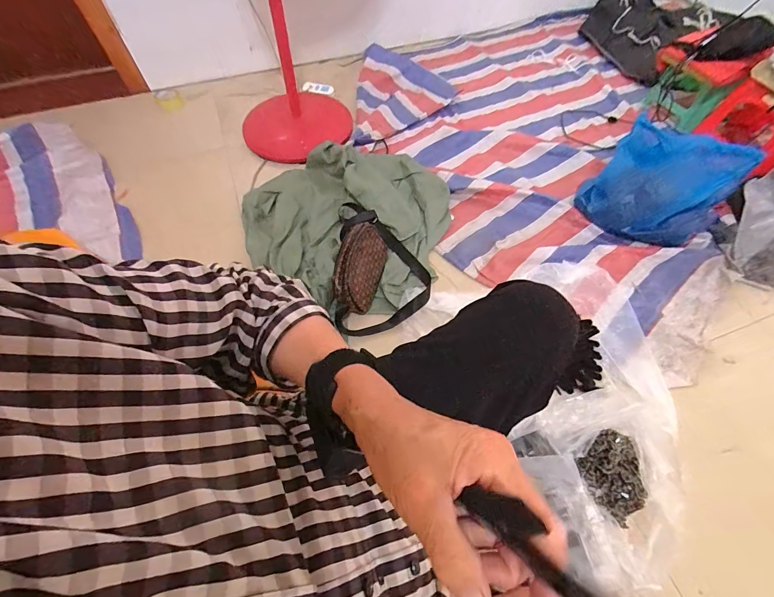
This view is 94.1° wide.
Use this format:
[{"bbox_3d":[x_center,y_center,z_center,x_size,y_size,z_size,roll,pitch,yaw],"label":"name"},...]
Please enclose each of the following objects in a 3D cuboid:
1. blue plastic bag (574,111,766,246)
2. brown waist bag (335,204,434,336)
[{"bbox_3d":[0.749,-0.311,0.995,0.272,0.245,0.313,-35,65,-20],"label":"blue plastic bag"},{"bbox_3d":[-0.009,-0.079,0.924,0.245,0.169,0.302,-2,58,-2],"label":"brown waist bag"}]

